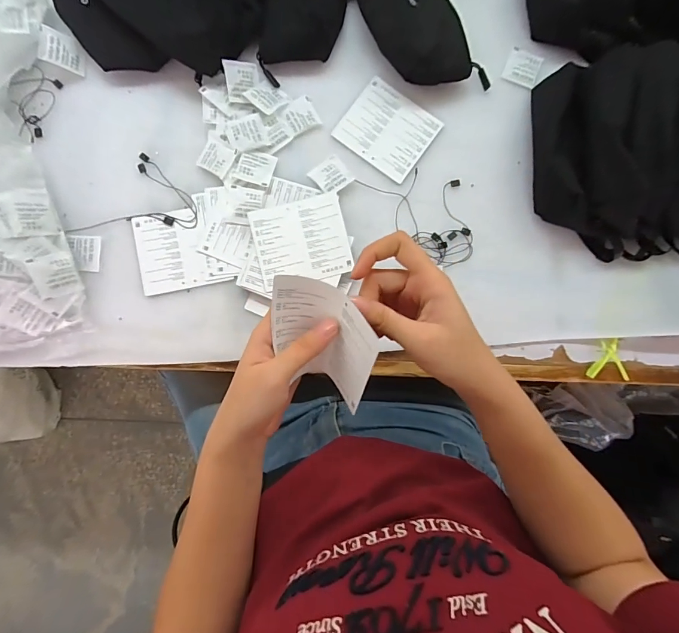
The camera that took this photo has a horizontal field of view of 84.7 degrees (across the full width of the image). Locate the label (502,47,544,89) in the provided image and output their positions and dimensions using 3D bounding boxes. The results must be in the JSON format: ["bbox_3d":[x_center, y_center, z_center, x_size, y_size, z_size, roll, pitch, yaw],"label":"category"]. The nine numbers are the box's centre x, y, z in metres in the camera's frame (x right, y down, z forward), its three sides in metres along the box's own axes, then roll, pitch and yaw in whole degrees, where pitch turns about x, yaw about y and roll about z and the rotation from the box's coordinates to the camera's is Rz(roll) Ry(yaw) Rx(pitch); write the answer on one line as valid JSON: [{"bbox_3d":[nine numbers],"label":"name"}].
[{"bbox_3d":[0.216,-0.292,0.437,0.038,0.004,0.041,23,85,2],"label":"label"}]

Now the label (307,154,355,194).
[{"bbox_3d":[-0.008,-0.159,0.421,0.039,0.008,0.040,-42,86,-3],"label":"label"}]

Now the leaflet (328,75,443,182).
[{"bbox_3d":[0.056,-0.217,0.431,0.099,0.004,0.090,36,86,3],"label":"leaflet"}]

